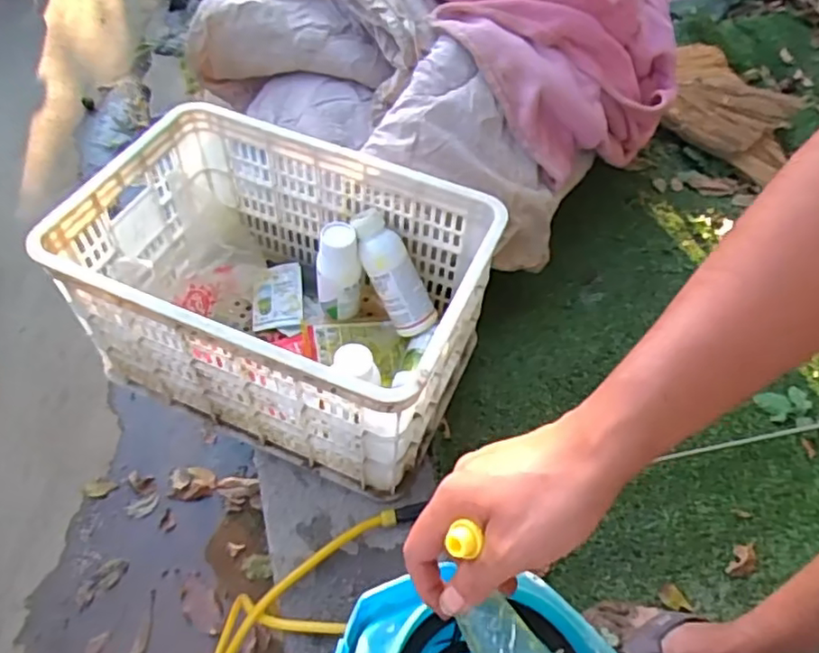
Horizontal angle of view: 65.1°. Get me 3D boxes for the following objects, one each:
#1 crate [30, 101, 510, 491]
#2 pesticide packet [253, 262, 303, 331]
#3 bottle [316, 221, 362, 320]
[{"bbox_3d":[-0.177,-0.047,0.932,0.517,0.285,0.356,21,53,11],"label":"crate"},{"bbox_3d":[-0.222,-0.052,1.084,0.082,0.017,0.134,-4,53,-9],"label":"pesticide packet"},{"bbox_3d":[-0.110,-0.081,0.993,0.066,0.167,0.058,-5,53,-9],"label":"bottle"}]

